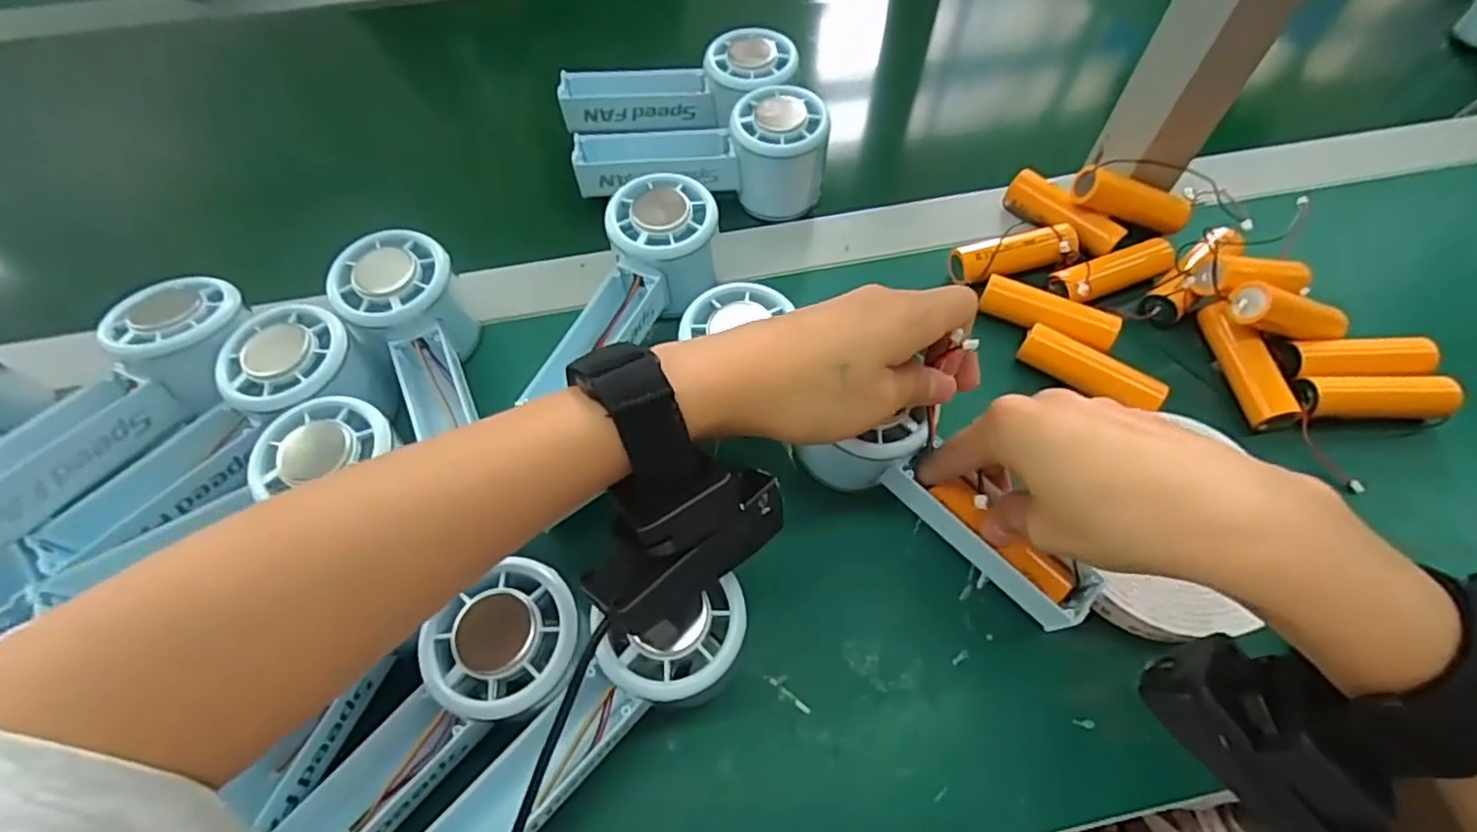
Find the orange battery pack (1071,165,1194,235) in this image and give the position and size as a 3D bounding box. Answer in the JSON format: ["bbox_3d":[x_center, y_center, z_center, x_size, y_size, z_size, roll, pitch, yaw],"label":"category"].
[{"bbox_3d":[0.234,-0.127,0.396,0.076,0.020,0.016,15,61,-12],"label":"orange battery pack"}]

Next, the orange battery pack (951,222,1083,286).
[{"bbox_3d":[0.162,-0.093,0.390,0.071,0.019,0.023,-10,62,-5],"label":"orange battery pack"}]

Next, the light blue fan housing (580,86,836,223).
[{"bbox_3d":[-0.023,-0.163,0.418,0.151,0.064,0.053,2,62,1],"label":"light blue fan housing"}]

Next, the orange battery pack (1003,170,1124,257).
[{"bbox_3d":[0.196,-0.122,0.407,0.021,0.024,0.072,-34,67,-17],"label":"orange battery pack"}]

